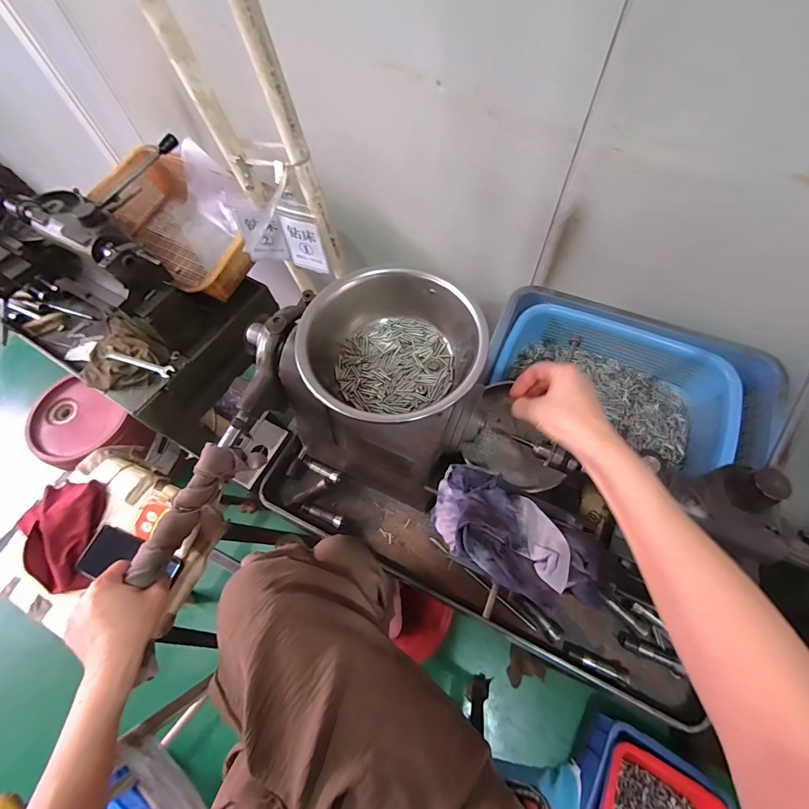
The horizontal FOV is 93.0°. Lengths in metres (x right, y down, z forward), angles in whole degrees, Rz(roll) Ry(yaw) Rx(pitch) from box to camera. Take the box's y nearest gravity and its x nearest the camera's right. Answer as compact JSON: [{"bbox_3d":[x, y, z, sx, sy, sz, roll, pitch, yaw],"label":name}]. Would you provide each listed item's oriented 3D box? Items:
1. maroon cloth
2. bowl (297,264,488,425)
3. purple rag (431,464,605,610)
[{"bbox_3d":[-0.551,0.206,0.619,0.098,0.037,0.172,-10,63,-2],"label":"maroon cloth"},{"bbox_3d":[-0.012,-0.053,0.395,0.171,0.061,0.159,-1,63,3],"label":"bowl"},{"bbox_3d":[0.112,0.131,0.388,0.181,0.050,0.095,27,68,16],"label":"purple rag"}]

